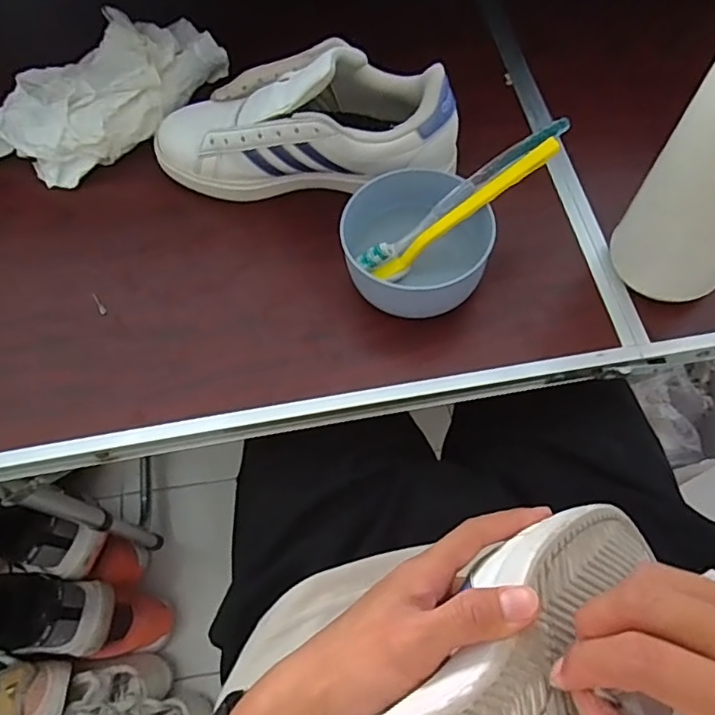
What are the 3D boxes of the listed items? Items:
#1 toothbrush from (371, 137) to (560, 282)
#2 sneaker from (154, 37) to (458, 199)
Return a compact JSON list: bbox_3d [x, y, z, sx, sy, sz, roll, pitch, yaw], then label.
[{"bbox_3d":[0.079,-0.105,0.422,0.155,0.012,0.013,-36,67,17],"label":"toothbrush"},{"bbox_3d":[-0.051,-0.195,0.464,0.253,0.111,0.091,-3,65,14],"label":"sneaker"}]

